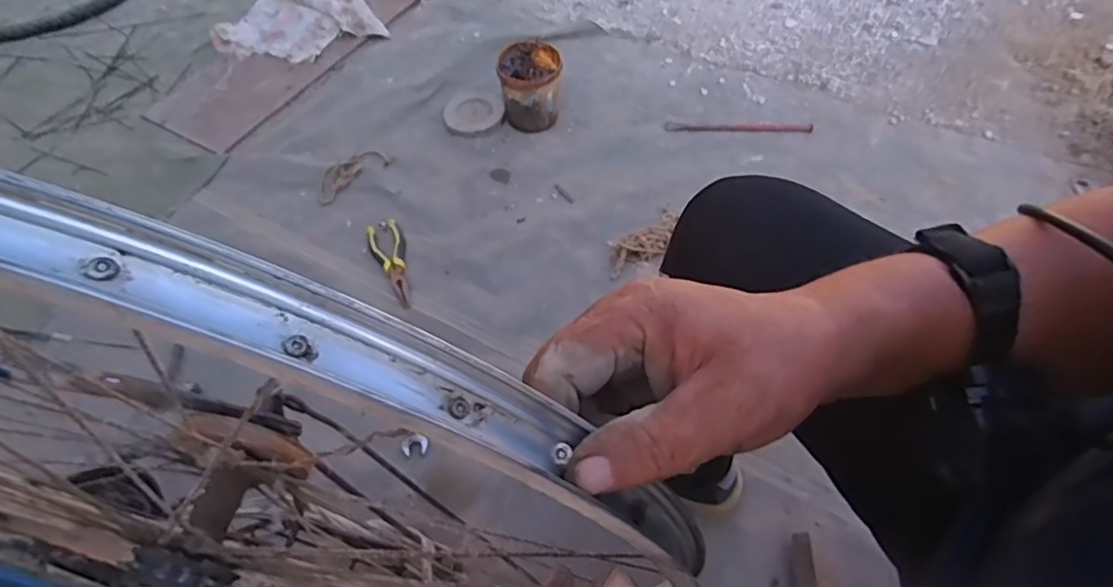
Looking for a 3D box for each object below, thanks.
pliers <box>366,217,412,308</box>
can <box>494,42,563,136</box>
[{"bbox_3d":[-0.271,-0.052,1.008,0.058,0.011,0.183,-21,57,-14],"label":"pliers"},{"bbox_3d":[-0.053,-0.401,1.167,0.122,0.115,0.132,3,55,3],"label":"can"}]

